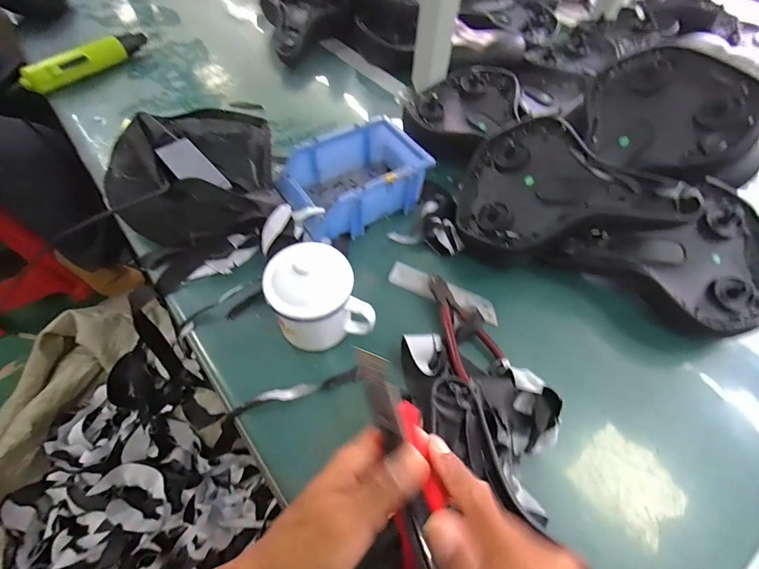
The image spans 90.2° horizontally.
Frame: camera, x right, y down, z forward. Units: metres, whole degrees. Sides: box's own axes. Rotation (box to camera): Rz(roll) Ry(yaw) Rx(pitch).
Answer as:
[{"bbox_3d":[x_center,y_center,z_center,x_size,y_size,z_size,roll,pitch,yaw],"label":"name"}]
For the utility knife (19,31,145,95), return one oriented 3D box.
[{"bbox_3d":[-0.526,-0.409,0.684,0.034,0.041,0.225,27,59,15],"label":"utility knife"}]

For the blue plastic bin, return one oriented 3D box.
[{"bbox_3d":[-0.034,-0.137,0.504,0.176,0.073,0.118,-29,62,-20],"label":"blue plastic bin"}]

